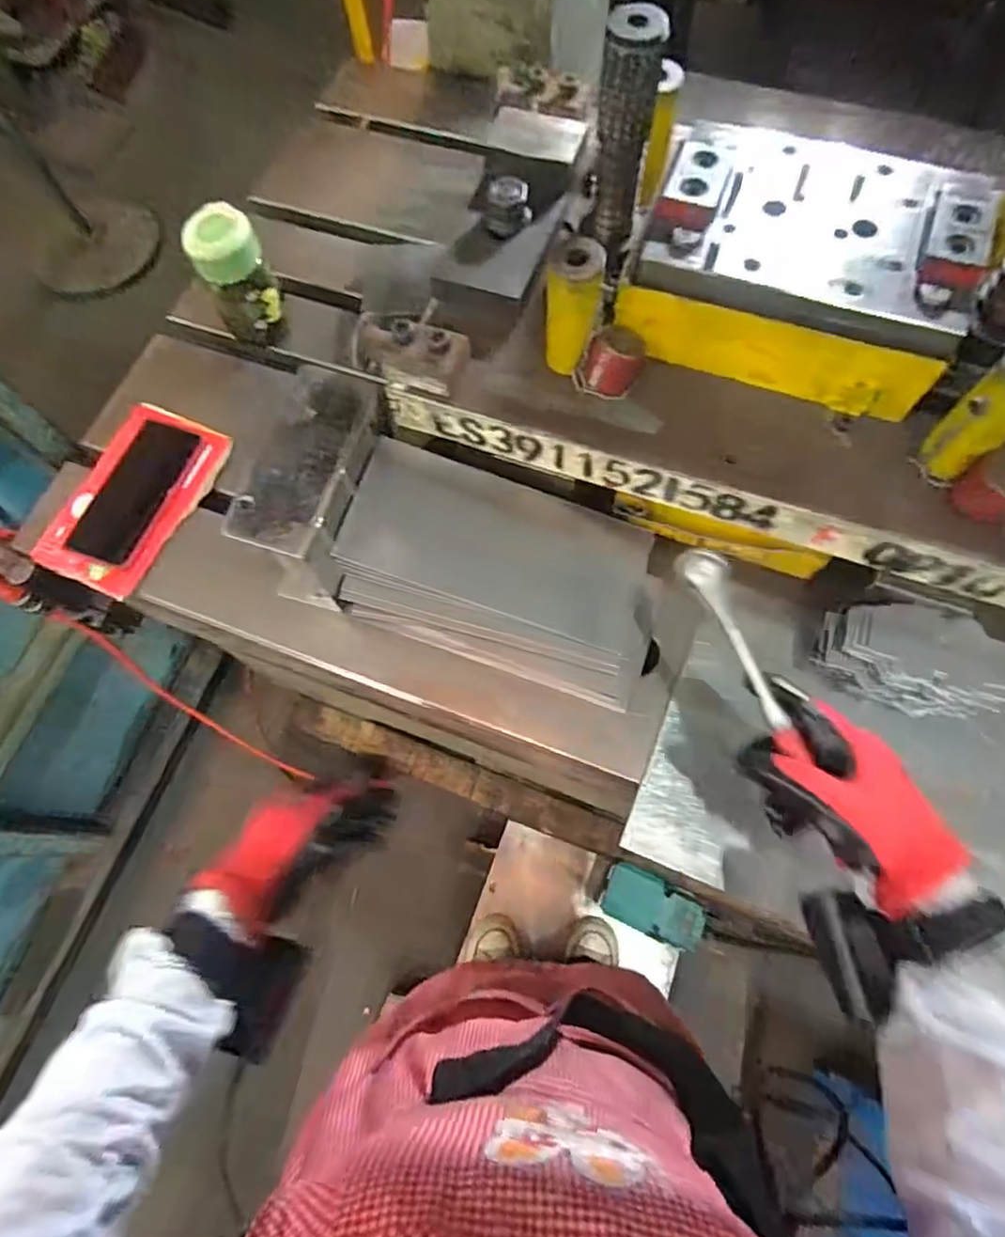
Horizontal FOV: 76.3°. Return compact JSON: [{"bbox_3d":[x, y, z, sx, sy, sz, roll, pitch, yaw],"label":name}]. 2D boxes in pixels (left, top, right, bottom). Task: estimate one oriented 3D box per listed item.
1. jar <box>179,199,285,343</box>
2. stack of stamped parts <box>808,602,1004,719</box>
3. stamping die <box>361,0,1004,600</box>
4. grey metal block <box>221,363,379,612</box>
[{"bbox_3d":[-0.271,-0.347,0.661,0.064,0.131,0.069,-1,70,2],"label":"jar"},{"bbox_3d":[0.329,0.037,0.527,0.131,0.077,0.072,22,72,10],"label":"stack of stamped parts"},{"bbox_3d":[0.213,-0.234,0.492,0.589,0.247,0.280,19,72,9],"label":"stamping die"},{"bbox_3d":[-0.157,-0.104,0.567,0.071,0.138,0.170,16,71,8],"label":"grey metal block"}]

